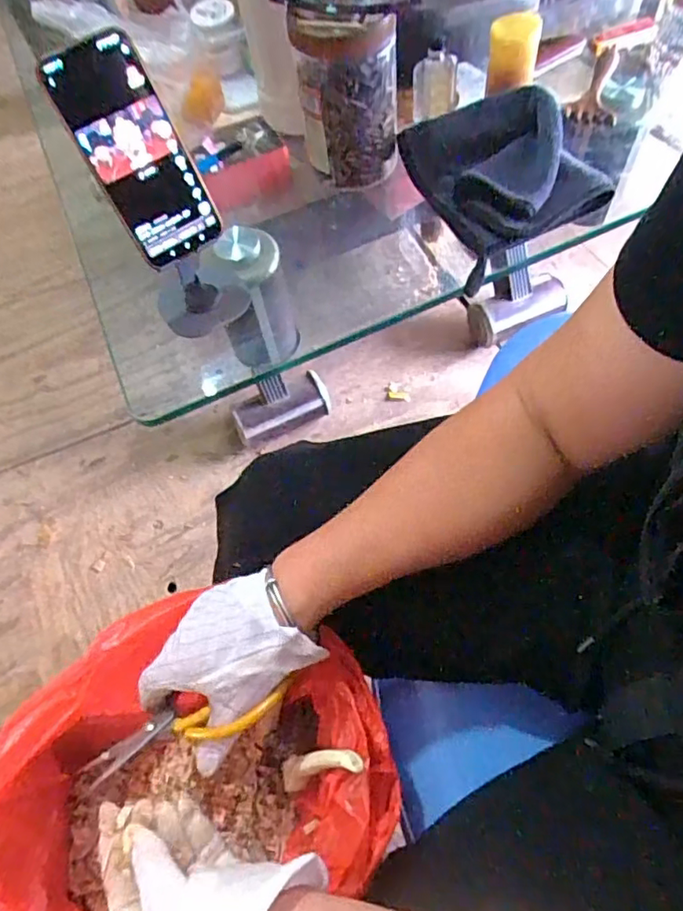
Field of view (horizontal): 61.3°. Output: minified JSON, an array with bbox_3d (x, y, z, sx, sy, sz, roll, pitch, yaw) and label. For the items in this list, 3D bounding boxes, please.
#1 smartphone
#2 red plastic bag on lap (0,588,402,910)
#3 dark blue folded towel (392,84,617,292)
[{"bbox_3d":[-0.164,-0.242,0.469,0.076,0.161,0.017,-32,35,-7],"label":"smartphone"},{"bbox_3d":[-0.118,0.245,0.445,0.293,0.171,0.225,-25,62,-10],"label":"red plastic bag on lap"},{"bbox_3d":[0.153,-0.286,0.585,0.164,0.083,0.183,-26,62,-11],"label":"dark blue folded towel"}]

